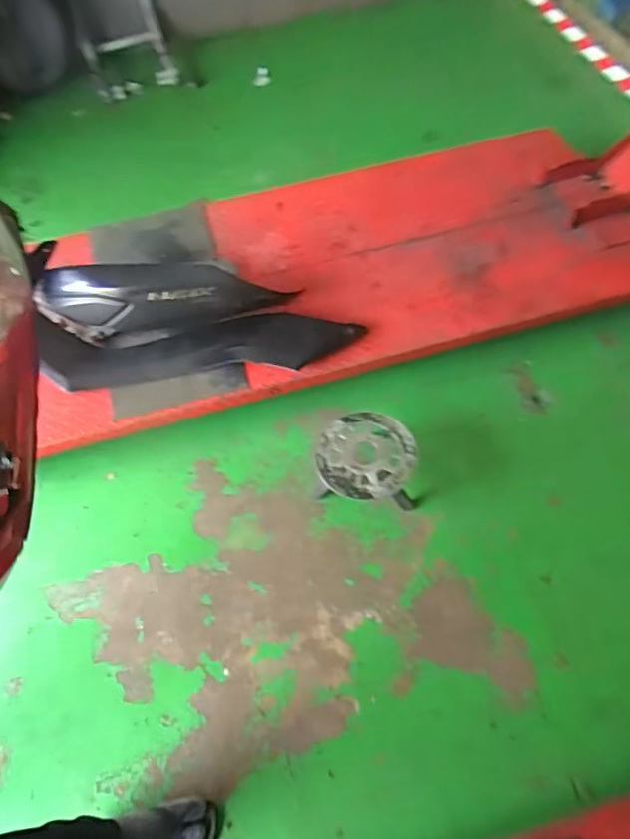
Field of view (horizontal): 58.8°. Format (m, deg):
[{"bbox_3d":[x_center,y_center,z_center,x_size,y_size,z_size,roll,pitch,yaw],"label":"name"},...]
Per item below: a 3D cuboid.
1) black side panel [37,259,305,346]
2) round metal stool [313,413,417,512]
[{"bbox_3d":[-0.369,-0.294,1.329,0.593,0.150,0.109,0,58,4],"label":"black side panel"},{"bbox_3d":[0.112,0.107,1.242,0.208,0.134,0.197,-2,58,3],"label":"round metal stool"}]

